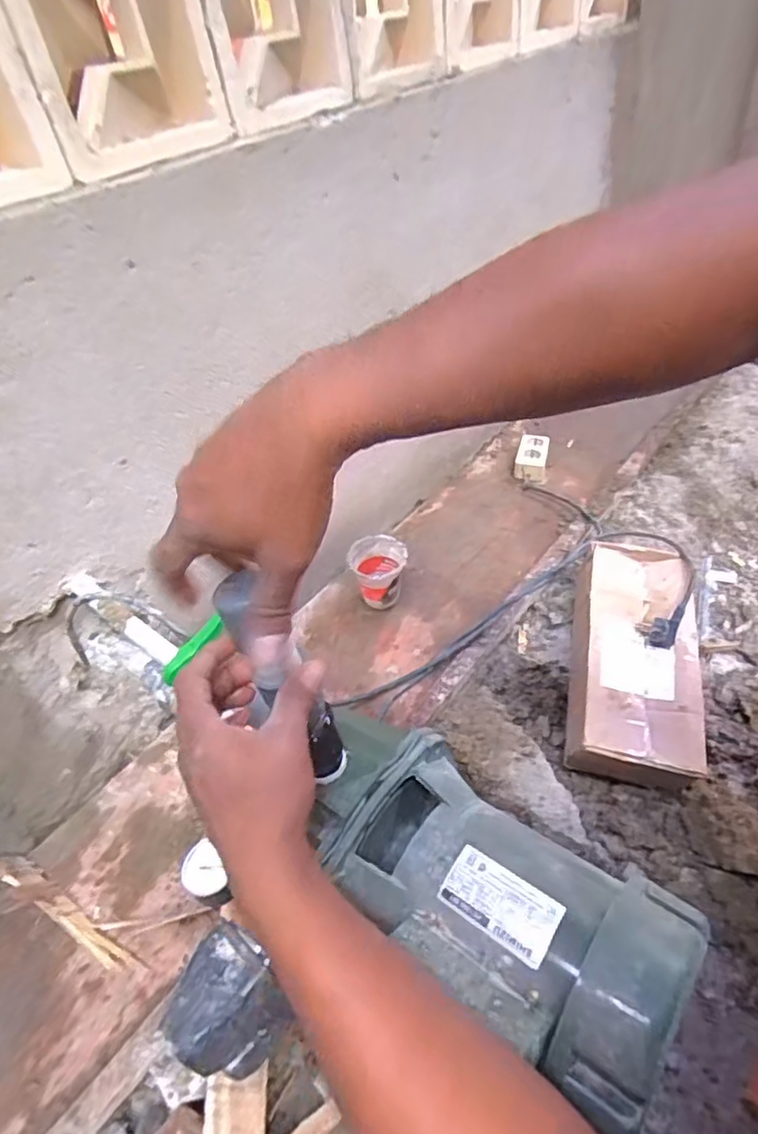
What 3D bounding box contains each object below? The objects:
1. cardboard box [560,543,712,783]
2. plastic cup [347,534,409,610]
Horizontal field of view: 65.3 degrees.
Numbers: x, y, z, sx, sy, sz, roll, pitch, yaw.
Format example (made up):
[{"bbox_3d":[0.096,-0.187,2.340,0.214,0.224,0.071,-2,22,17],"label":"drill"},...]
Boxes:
[{"bbox_3d":[0.355,0.123,0.827,0.156,0.090,0.329,6,59,14],"label":"cardboard box"},{"bbox_3d":[0.002,0.014,0.951,0.082,0.100,0.090,-7,41,6],"label":"plastic cup"}]

